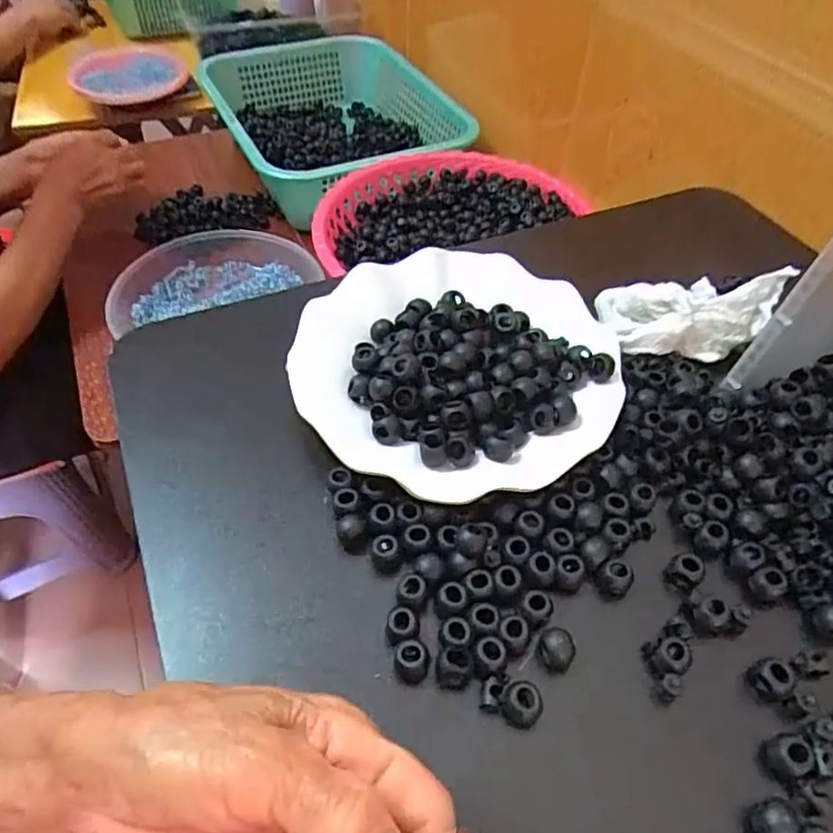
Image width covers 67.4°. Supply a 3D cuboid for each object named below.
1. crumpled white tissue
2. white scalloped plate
[{"bbox_3d":[0.167,-0.063,0.377,0.099,0.034,0.047,6,50,3],"label":"crumpled white tissue"},{"bbox_3d":[0.023,-0.032,0.353,0.173,0.023,0.169,1,50,-1],"label":"white scalloped plate"}]

